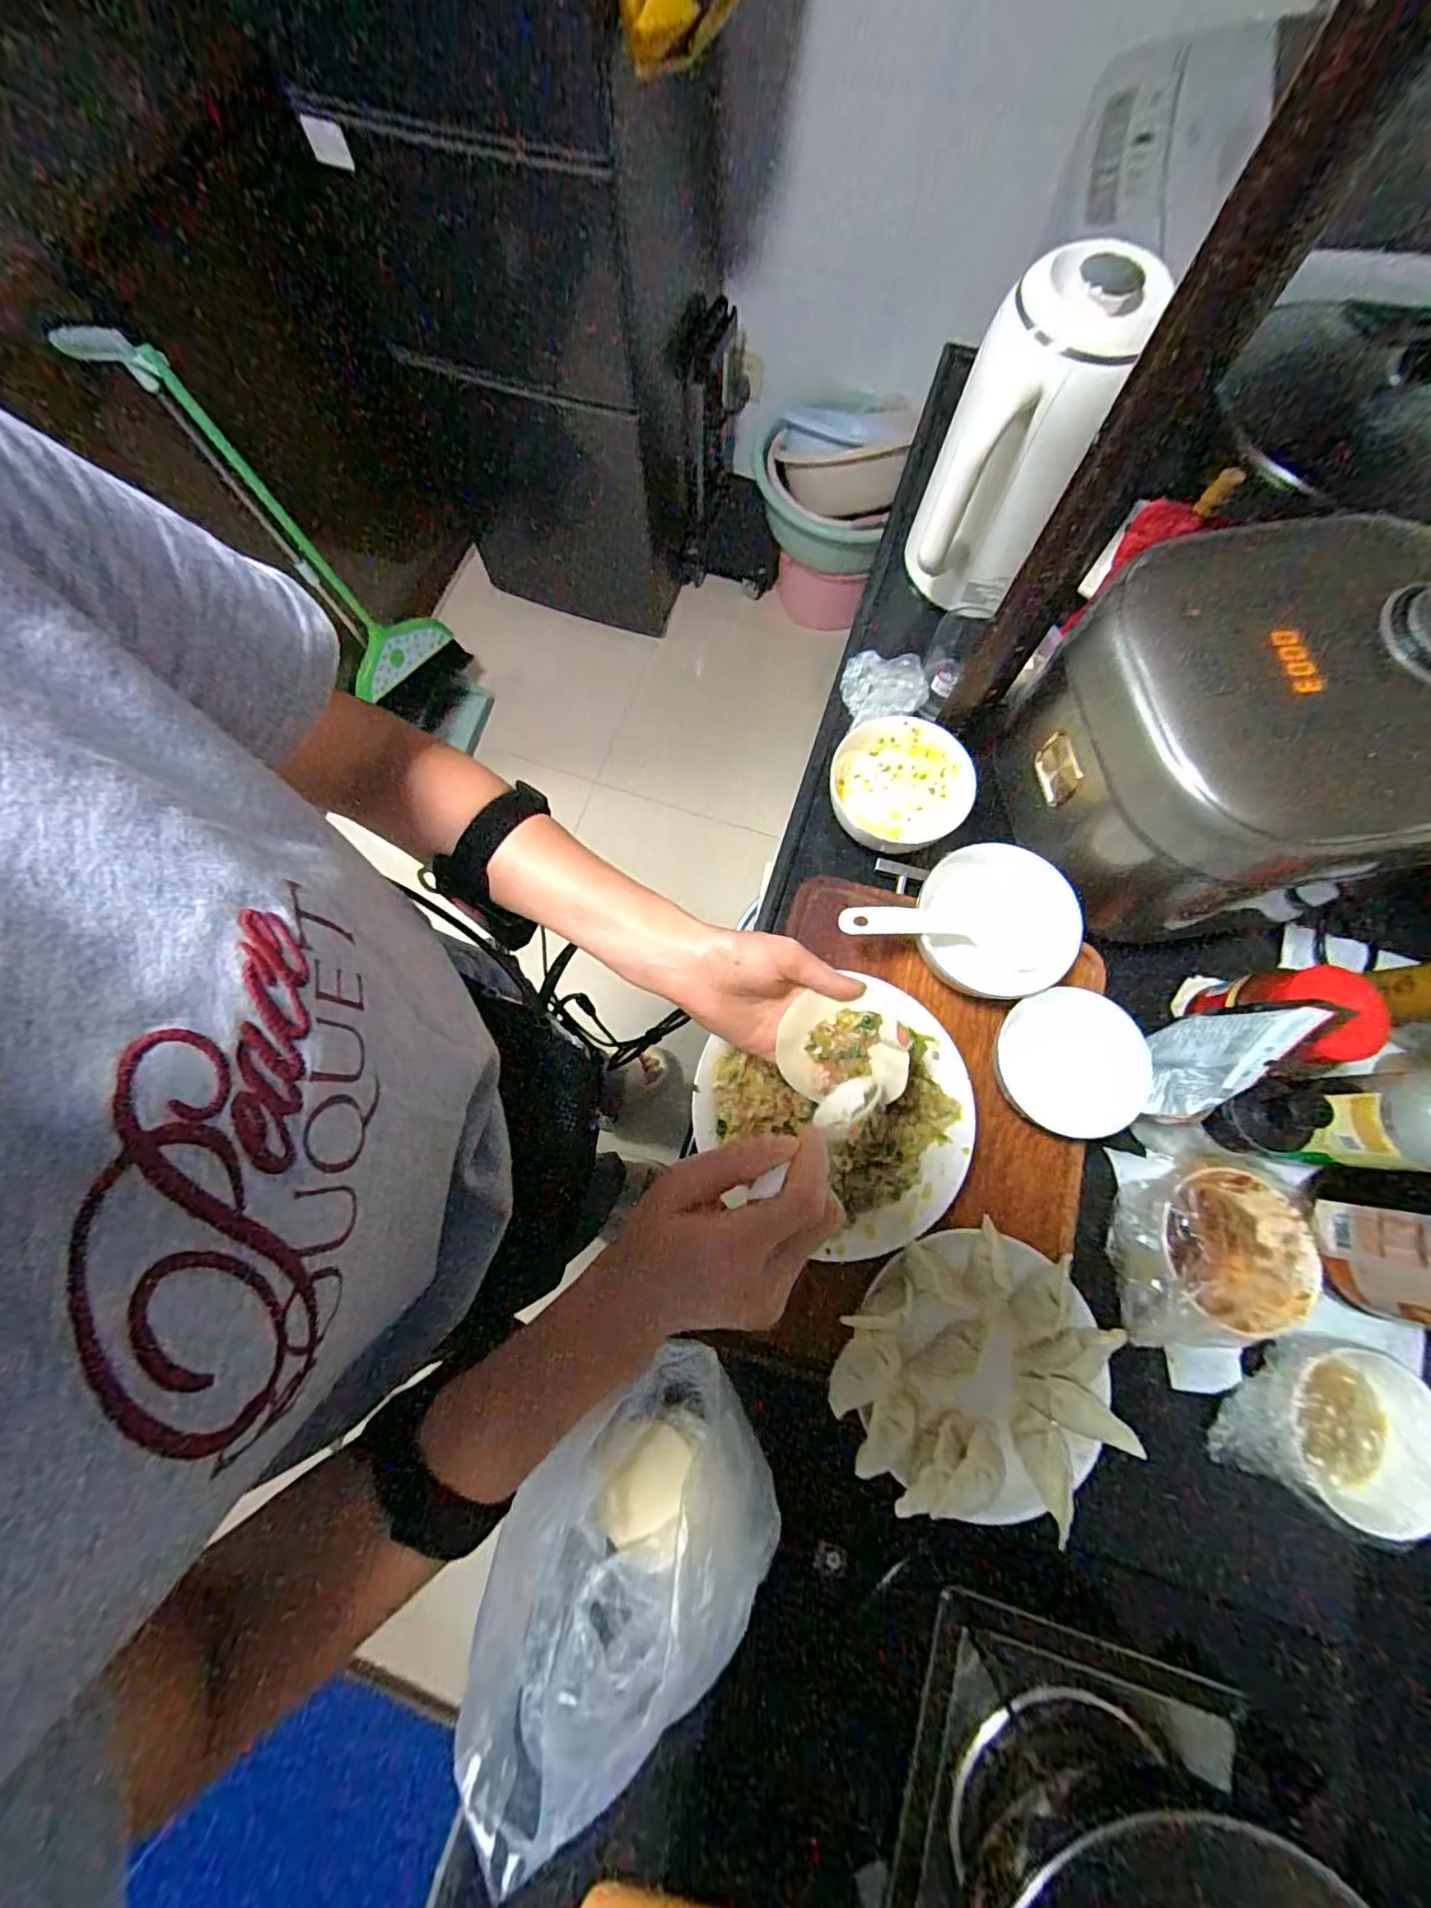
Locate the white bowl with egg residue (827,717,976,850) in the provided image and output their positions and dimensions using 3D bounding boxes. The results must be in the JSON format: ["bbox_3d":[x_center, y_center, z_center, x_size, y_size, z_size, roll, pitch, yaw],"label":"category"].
[{"bbox_3d":[0.176,-0.159,0.594,0.117,0.065,0.123,0,74,-1],"label":"white bowl with egg residue"}]

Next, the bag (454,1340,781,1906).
[{"bbox_3d":[-0.063,0.392,0.405,0.233,0.105,0.129,-40,78,-11],"label":"bag"}]

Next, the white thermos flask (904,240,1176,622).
[{"bbox_3d":[0.270,-0.459,0.575,0.118,0.232,0.117,24,75,6],"label":"white thermos flask"}]

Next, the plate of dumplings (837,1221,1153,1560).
[{"bbox_3d":[0.184,0.297,0.449,0.182,0.052,0.169,0,74,-1],"label":"plate of dumplings"}]

